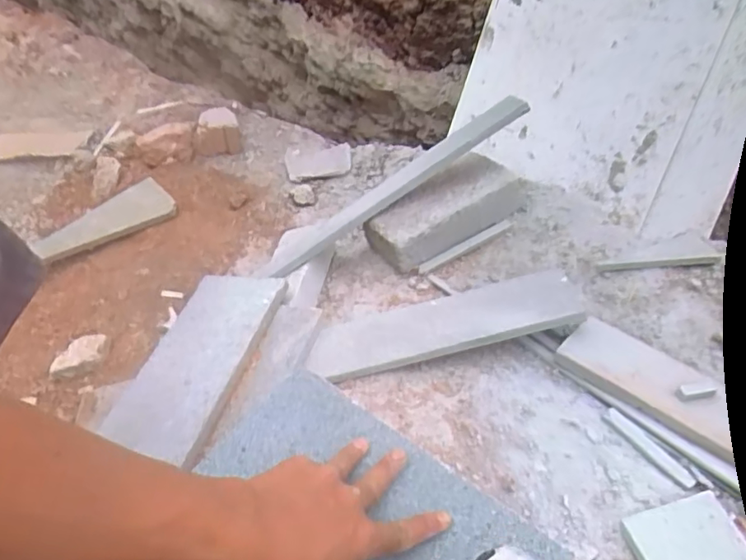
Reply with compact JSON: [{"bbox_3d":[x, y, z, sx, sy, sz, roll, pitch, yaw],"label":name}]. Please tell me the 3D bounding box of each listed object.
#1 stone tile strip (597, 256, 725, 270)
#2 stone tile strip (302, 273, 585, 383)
[{"bbox_3d":[0.362,-0.021,0.727,0.153,0.008,0.013,-3,40,1],"label":"stone tile strip"},{"bbox_3d":[0.076,0.049,0.655,0.298,0.019,0.082,-15,47,5],"label":"stone tile strip"}]

